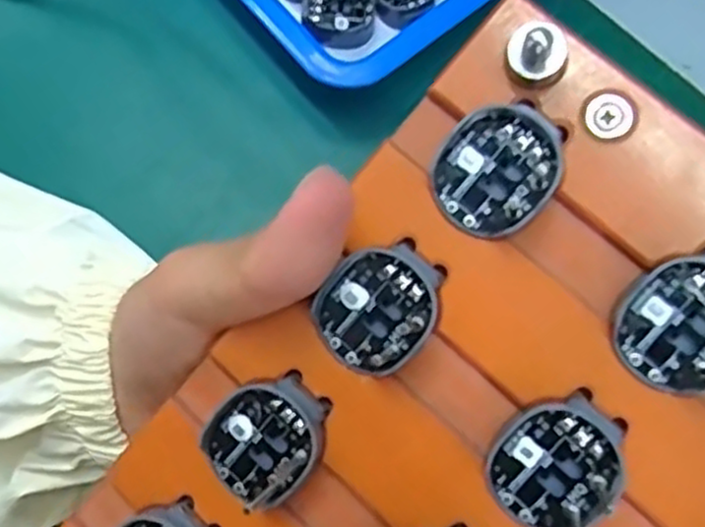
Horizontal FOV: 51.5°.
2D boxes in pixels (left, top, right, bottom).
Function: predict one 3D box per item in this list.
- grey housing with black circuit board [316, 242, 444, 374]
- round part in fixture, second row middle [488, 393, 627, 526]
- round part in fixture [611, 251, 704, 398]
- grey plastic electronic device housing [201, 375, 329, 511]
[{"bbox_3d":[0.007,0.010,0.166,0.024,0.008,0.029,37,95,9],"label":"grey housing with black circuit board"},{"bbox_3d":[0.045,0.043,0.160,0.028,0.012,0.028,0,88,12],"label":"round part in fixture, second row middle"},{"bbox_3d":[0.070,0.013,0.155,0.028,0.012,0.028,-38,79,10],"label":"round part in fixture"},{"bbox_3d":[-0.019,0.041,0.172,0.024,0.011,0.029,41,96,8],"label":"grey plastic electronic device housing"}]

